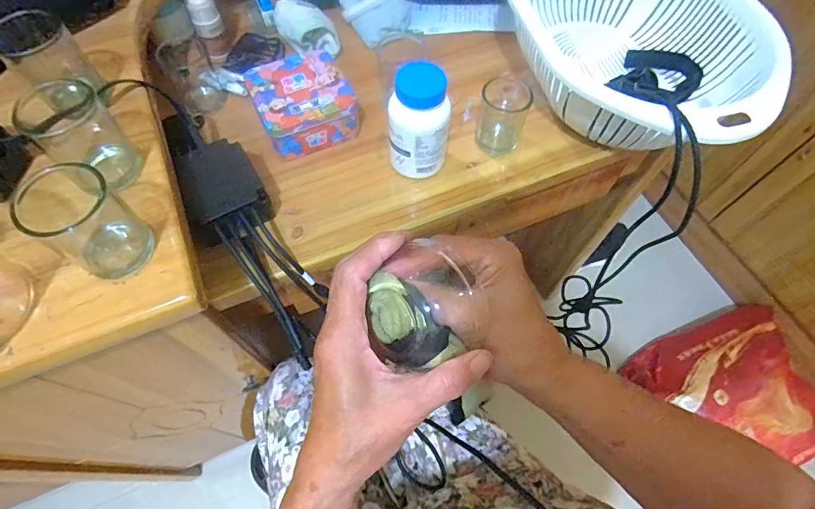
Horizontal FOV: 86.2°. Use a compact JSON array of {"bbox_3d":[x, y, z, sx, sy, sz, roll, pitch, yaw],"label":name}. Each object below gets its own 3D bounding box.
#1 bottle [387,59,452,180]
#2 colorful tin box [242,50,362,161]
[{"bbox_3d":[0.011,-0.127,0.425,0.057,0.102,0.046,-1,63,-4],"label":"bottle"},{"bbox_3d":[-0.114,-0.166,0.479,0.101,0.045,0.100,-22,66,-14],"label":"colorful tin box"}]

